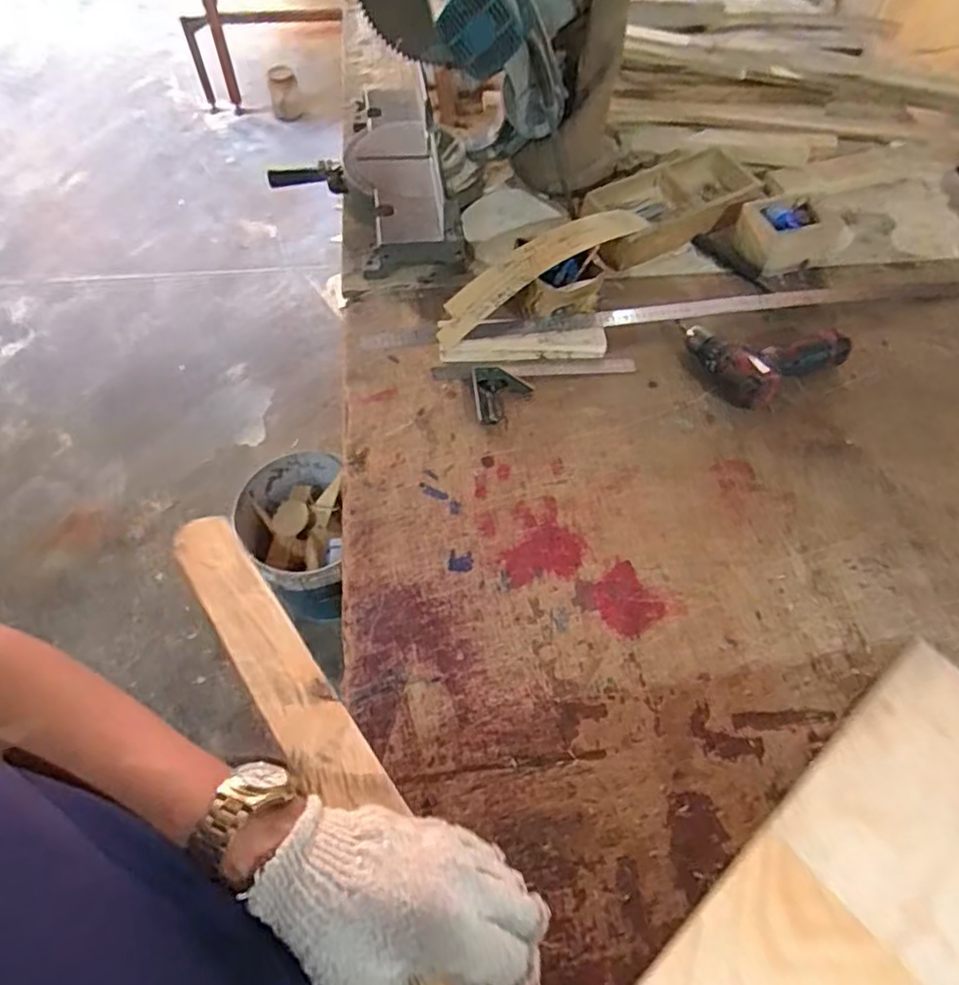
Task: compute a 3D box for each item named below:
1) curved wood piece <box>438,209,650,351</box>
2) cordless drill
[{"bbox_3d":[0.088,-0.328,0.925,0.362,0.063,0.064,-30,64,-19],"label":"curved wood piece"},{"bbox_3d":[0.388,-0.212,0.876,0.186,0.054,0.164,-26,64,-14],"label":"cordless drill"}]

